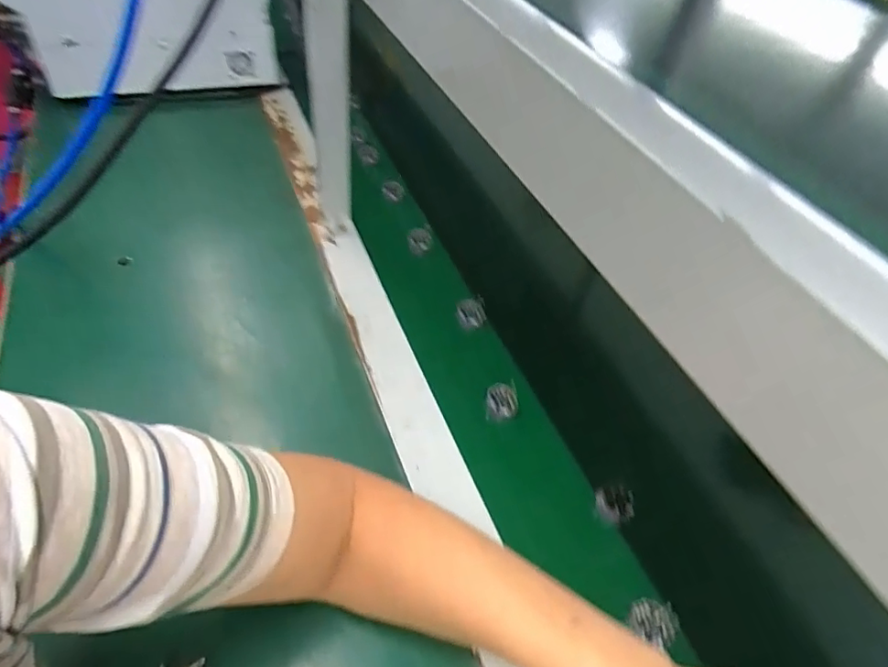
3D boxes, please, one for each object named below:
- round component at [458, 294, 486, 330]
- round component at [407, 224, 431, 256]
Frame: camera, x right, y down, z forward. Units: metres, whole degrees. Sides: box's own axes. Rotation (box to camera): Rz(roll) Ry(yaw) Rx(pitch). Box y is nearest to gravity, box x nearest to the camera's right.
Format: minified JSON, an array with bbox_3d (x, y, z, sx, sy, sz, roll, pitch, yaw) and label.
[{"bbox_3d":[0.028,-0.020,0.588,0.030,0.026,0.028,4,46,-4],"label":"round component"},{"bbox_3d":[-0.030,-0.111,0.671,0.027,0.026,0.028,4,46,-4],"label":"round component"}]

